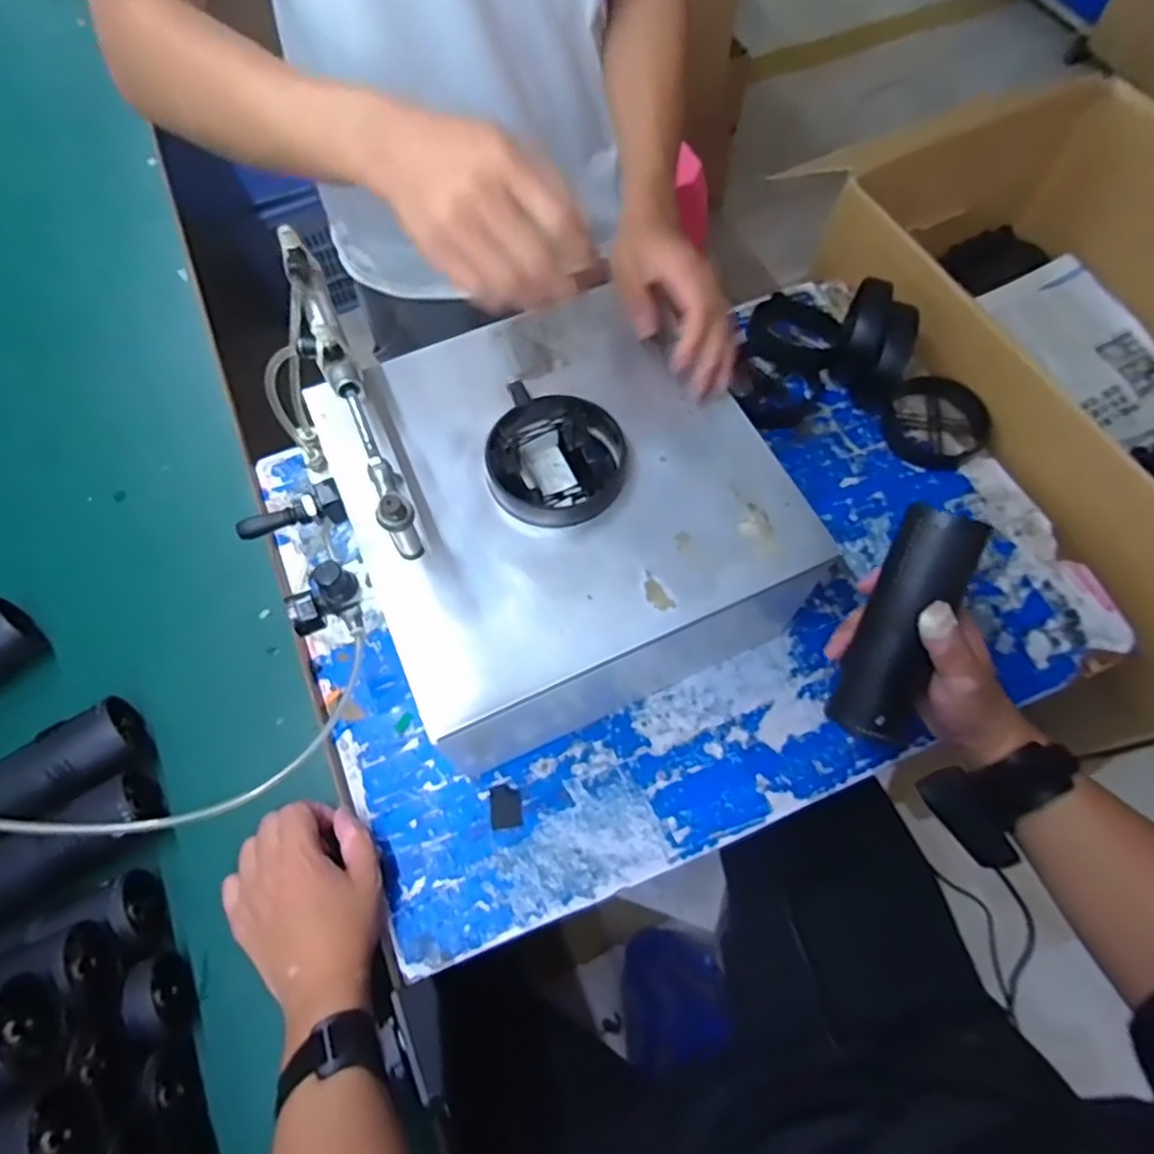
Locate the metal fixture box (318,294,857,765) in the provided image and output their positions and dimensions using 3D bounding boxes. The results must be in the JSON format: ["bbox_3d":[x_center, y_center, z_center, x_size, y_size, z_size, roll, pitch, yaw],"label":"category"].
[{"bbox_3d":[0.000,-0.042,0.569,0.321,0.169,0.293,-23,67,-9],"label":"metal fixture box"}]

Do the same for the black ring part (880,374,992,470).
[{"bbox_3d":[0.363,-0.156,0.698,0.097,0.017,0.106,-1,65,1],"label":"black ring part"}]

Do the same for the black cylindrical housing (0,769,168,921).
[{"bbox_3d":[-0.392,0.207,0.497,0.163,0.062,0.056,-31,68,-12],"label":"black cylindrical housing"}]

